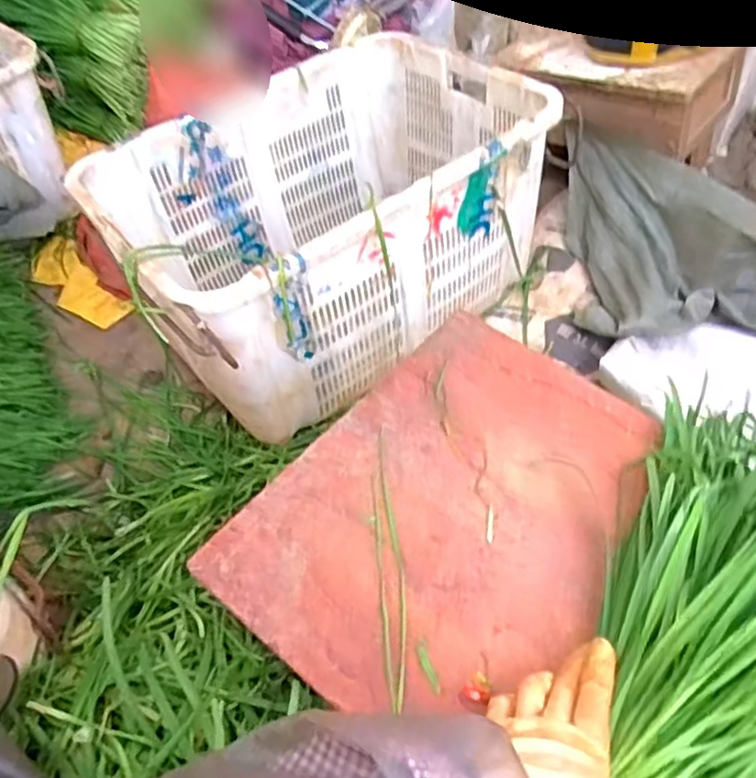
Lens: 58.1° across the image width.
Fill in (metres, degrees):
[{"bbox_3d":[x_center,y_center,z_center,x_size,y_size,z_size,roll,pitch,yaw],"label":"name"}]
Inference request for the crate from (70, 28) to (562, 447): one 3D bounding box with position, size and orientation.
[{"bbox_3d":[-0.085,-0.282,1.146,0.704,0.350,0.483,-32,58,-20],"label":"crate"}]

